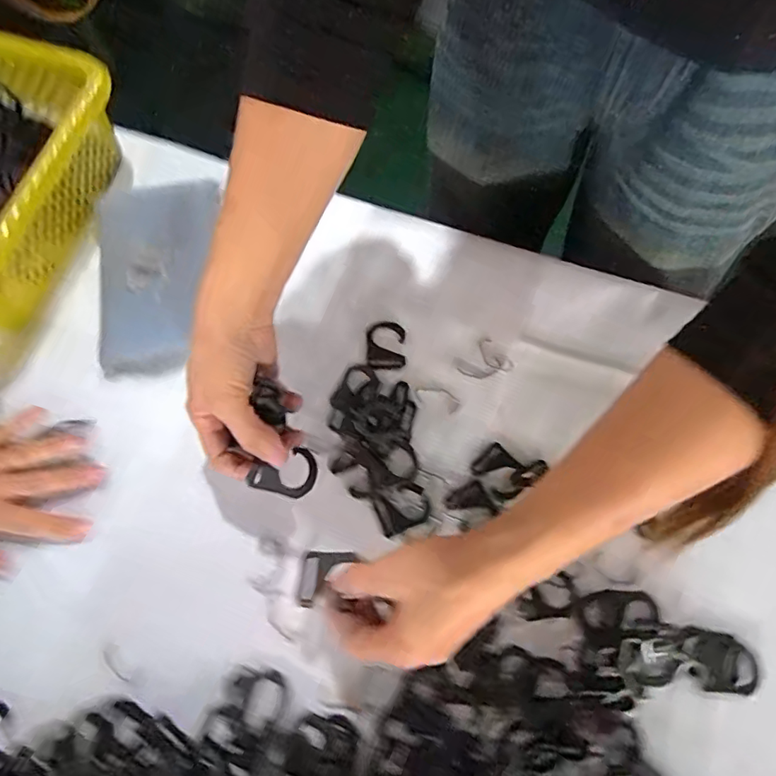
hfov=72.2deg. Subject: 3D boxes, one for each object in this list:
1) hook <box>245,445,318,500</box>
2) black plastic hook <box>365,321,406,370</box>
[{"bbox_3d":[-0.069,0.055,0.357,0.040,0.010,0.034,15,72,5],"label":"hook"},{"bbox_3d":[-0.002,-0.037,0.460,0.033,0.004,0.045,1,71,1],"label":"black plastic hook"}]

